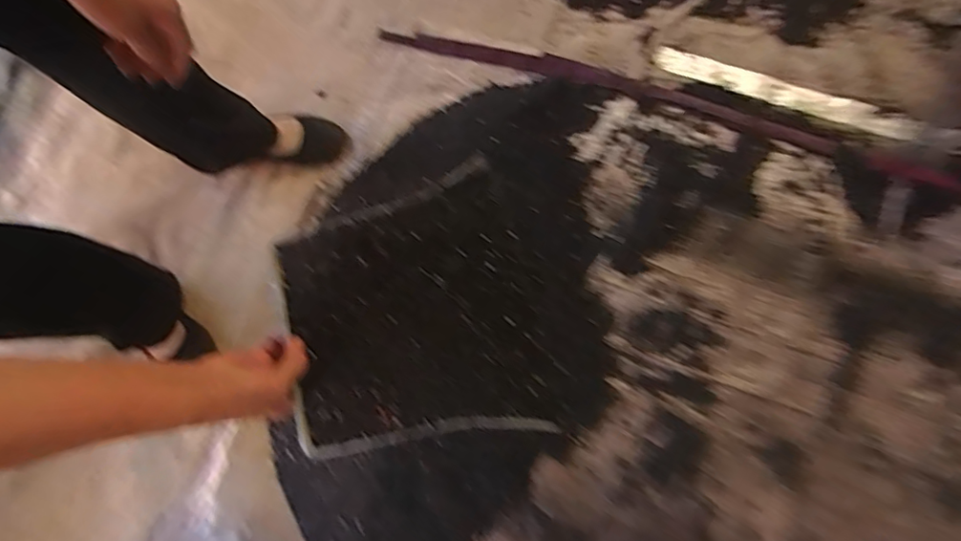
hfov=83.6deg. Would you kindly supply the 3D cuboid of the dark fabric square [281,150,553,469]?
[{"bbox_3d":[-0.071,0.036,0.498,0.227,0.037,0.239,-12,78,-3],"label":"dark fabric square"}]

